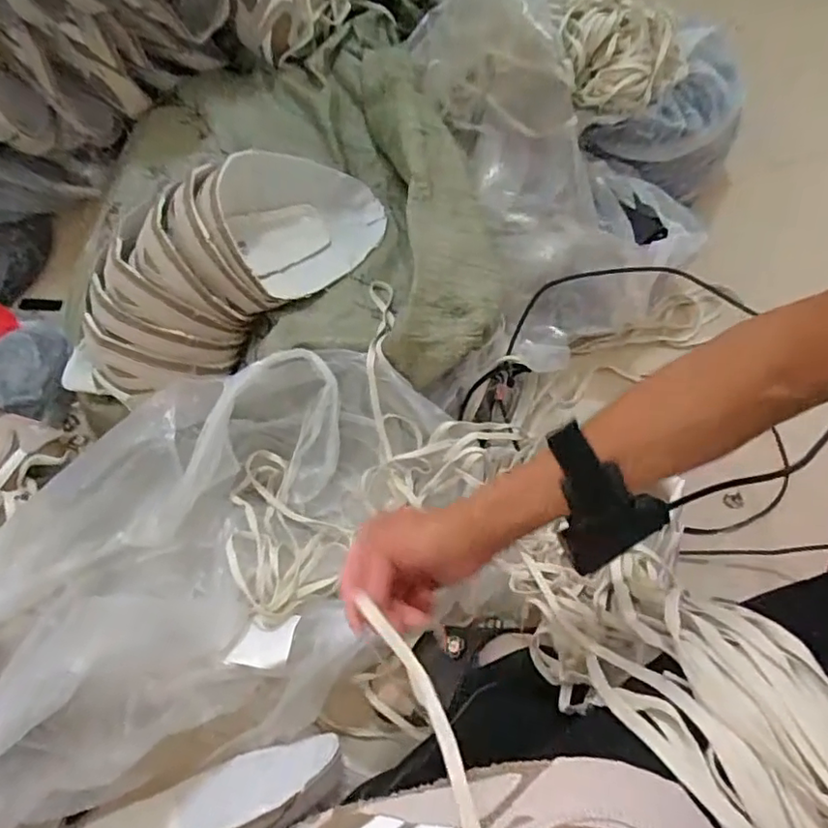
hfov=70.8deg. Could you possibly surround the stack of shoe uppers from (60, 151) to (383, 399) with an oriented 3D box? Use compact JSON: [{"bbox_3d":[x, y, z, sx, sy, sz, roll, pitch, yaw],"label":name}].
[{"bbox_3d":[-0.200,-0.184,0.656,0.157,0.133,0.399,32,57,15],"label":"stack of shoe uppers"}]

